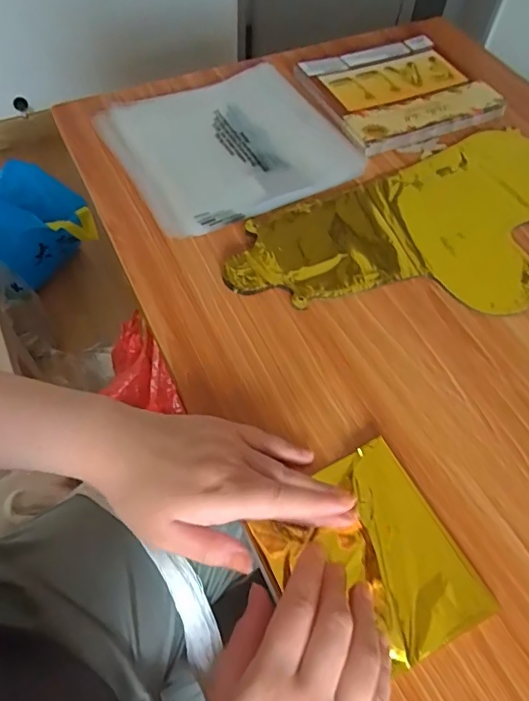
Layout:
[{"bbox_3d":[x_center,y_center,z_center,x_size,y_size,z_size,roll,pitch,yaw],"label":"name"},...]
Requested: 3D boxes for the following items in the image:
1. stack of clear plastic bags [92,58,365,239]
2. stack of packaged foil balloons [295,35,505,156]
[{"bbox_3d":[-0.040,-0.221,0.525,0.217,0.020,0.206,-24,62,-17],"label":"stack of clear plastic bags"},{"bbox_3d":[0.155,-0.305,0.590,0.193,0.019,0.164,-21,61,-15],"label":"stack of packaged foil balloons"}]

